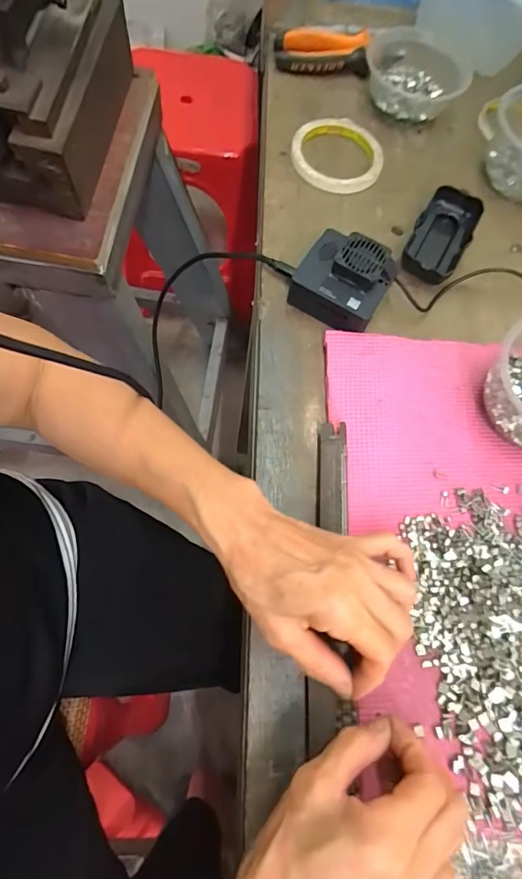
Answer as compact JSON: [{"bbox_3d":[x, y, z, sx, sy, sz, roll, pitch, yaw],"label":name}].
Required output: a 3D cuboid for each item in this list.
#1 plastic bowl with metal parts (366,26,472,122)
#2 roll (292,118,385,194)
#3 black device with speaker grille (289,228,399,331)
[{"bbox_3d":[0.178,-0.425,0.501,0.112,0.039,0.129,16,70,3],"label":"plastic bowl with metal parts"},{"bbox_3d":[0.082,-0.304,0.472,0.096,0.016,0.100,11,70,1],"label":"roll"},{"bbox_3d":[0.073,-0.142,0.395,0.076,0.045,0.072,31,71,5],"label":"black device with speaker grille"}]

